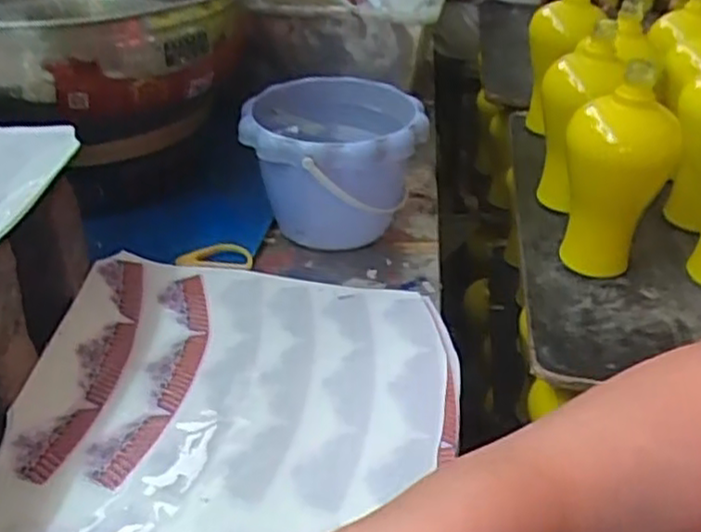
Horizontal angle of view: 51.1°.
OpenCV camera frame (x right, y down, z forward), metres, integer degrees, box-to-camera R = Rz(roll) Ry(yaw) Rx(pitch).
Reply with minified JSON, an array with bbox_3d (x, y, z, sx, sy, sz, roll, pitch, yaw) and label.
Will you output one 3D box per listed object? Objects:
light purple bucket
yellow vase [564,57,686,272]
[{"bbox_3d":[-0.016,-0.084,0.644,0.152,0.114,0.157,0,36,-4],"label":"light purple bucket"},{"bbox_3d":[0.248,-0.074,0.709,0.102,0.199,0.107,18,36,20],"label":"yellow vase"}]

